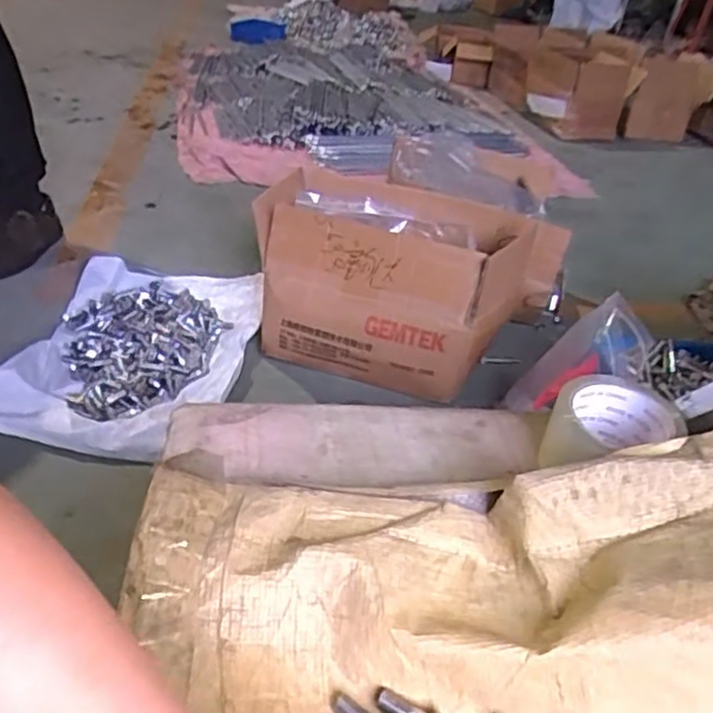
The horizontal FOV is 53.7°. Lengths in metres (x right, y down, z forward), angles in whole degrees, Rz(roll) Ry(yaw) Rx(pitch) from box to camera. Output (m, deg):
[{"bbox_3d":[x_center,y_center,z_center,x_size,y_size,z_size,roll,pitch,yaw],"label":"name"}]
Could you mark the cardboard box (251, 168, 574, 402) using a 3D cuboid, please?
[{"bbox_3d":[0.091,-0.135,1.209,0.466,0.242,0.325,15,35,12],"label":"cardboard box"}]

